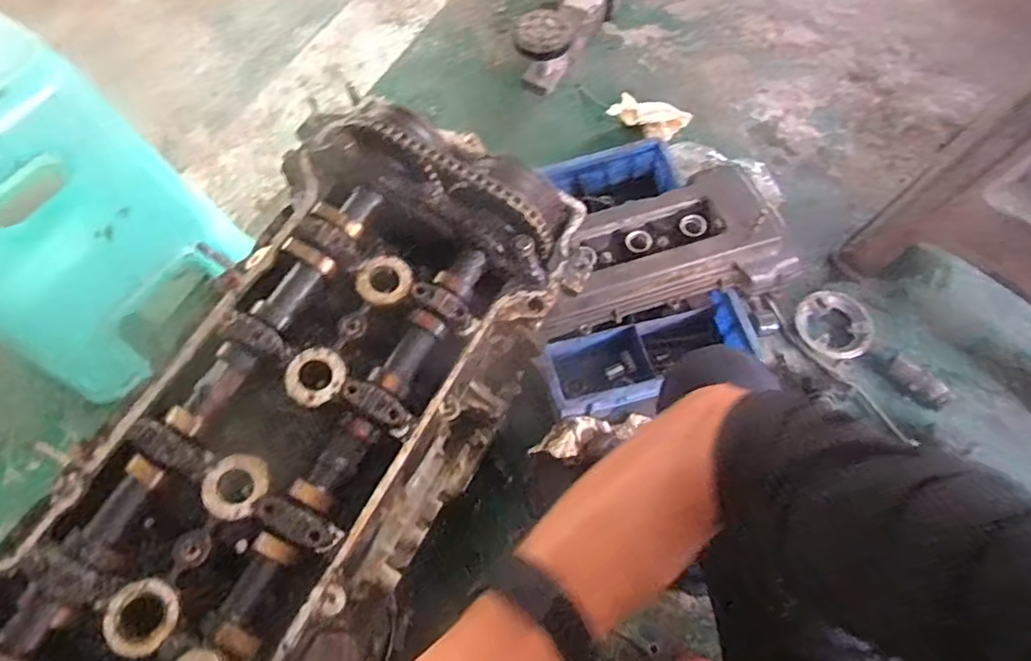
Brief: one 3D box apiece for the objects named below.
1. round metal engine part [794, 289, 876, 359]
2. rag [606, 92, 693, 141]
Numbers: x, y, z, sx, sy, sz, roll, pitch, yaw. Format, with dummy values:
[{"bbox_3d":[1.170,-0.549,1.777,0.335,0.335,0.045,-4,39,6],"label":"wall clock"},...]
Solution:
[{"bbox_3d":[0.535,-0.010,0.997,0.108,0.015,0.122,-24,74,9],"label":"round metal engine part"},{"bbox_3d":[0.268,-0.432,1.184,0.156,0.045,0.061,27,68,27],"label":"rag"}]

